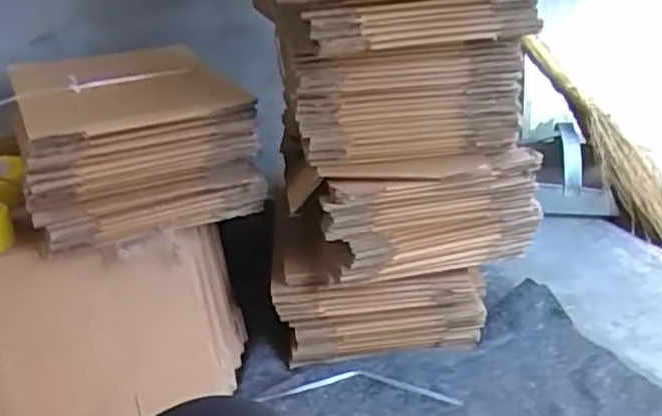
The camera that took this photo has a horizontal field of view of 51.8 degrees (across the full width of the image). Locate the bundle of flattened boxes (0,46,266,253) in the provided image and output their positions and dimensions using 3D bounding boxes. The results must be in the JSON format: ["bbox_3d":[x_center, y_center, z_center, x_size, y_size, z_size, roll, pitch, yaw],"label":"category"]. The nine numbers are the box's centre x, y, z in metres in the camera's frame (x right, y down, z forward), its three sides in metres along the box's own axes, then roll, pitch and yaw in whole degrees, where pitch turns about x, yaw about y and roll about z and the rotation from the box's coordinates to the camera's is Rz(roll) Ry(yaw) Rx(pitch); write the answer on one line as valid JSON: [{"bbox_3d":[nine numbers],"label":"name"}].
[{"bbox_3d":[-0.297,-0.111,1.043,0.311,0.172,0.328,-14,30,-16],"label":"bundle of flattened boxes"}]

